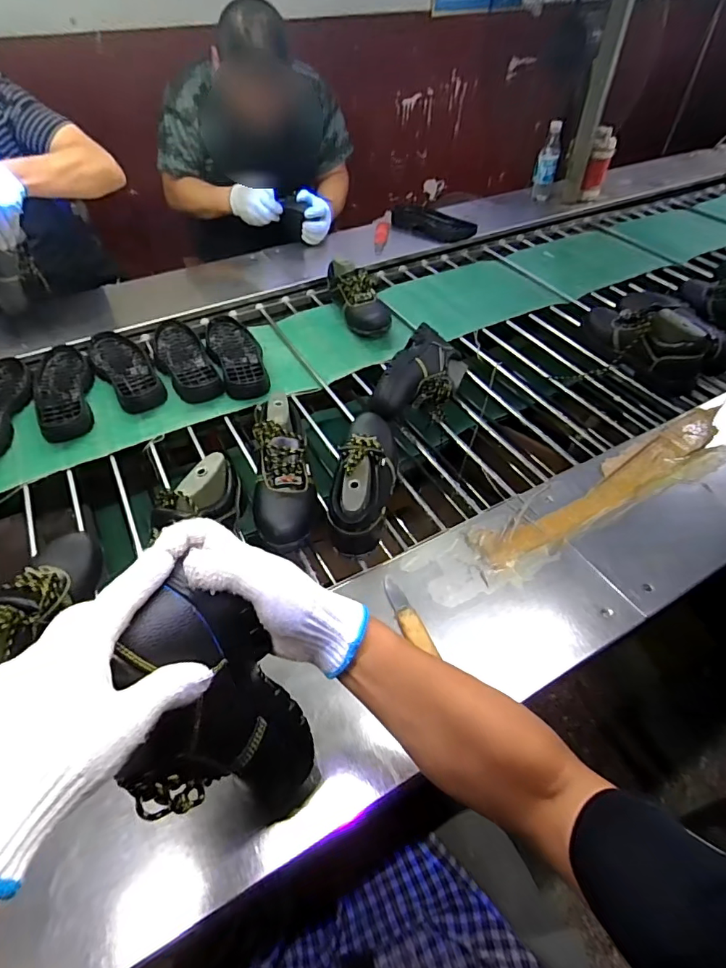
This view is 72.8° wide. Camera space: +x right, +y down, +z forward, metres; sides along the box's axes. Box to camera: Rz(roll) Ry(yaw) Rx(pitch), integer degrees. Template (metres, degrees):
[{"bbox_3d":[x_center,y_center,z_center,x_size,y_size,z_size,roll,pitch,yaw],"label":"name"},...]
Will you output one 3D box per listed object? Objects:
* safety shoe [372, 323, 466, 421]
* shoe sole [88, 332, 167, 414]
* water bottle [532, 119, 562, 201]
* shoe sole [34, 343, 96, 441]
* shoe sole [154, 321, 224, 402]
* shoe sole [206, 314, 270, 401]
[{"bbox_3d":[0.118,-0.191,0.942,0.112,0.116,0.257,21,52,17],"label":"safety shoe"},{"bbox_3d":[-0.486,-0.234,1.008,0.097,0.027,0.263,-26,55,-21],"label":"shoe sole"},{"bbox_3d":[0.575,-0.992,1.533,0.068,0.216,0.069,12,50,9],"label":"water bottle"},{"bbox_3d":[-0.586,-0.183,0.960,0.099,0.033,0.258,-15,51,-14],"label":"shoe sole"},{"bbox_3d":[-0.380,-0.264,1.032,0.098,0.031,0.281,-22,53,-19],"label":"shoe sole"},{"bbox_3d":[-0.270,-0.276,1.050,0.105,0.031,0.292,-14,51,-12],"label":"shoe sole"}]

